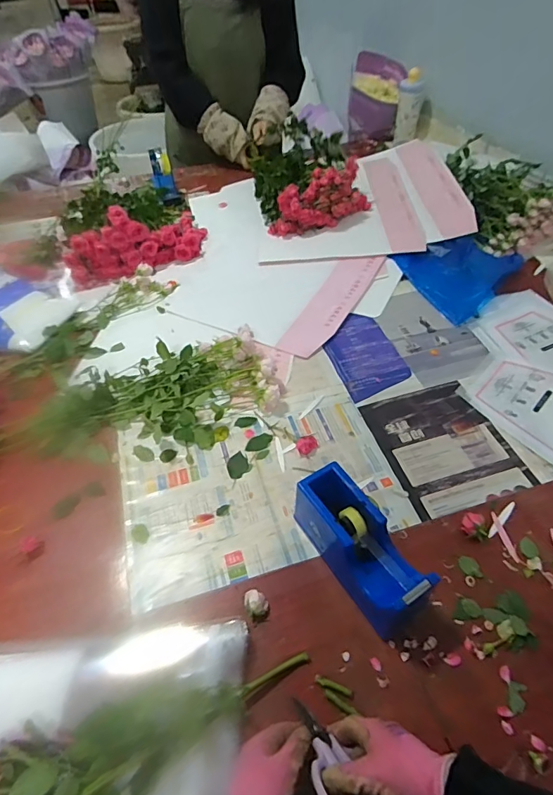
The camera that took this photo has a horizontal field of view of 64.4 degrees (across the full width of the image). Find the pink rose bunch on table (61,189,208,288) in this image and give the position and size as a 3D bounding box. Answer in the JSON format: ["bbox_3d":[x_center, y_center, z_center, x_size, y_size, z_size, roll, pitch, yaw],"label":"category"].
[{"bbox_3d":[-0.394,-0.483,1.160,0.345,0.128,0.409,-18,51,-11],"label":"pink rose bunch on table"}]

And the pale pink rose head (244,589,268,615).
[{"bbox_3d":[-0.026,0.269,0.571,0.028,0.029,0.030,-2,48,2],"label":"pale pink rose head"}]

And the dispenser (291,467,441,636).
[{"bbox_3d":[0.107,0.196,0.580,0.074,0.102,0.194,-27,52,-20],"label":"dispenser"}]

